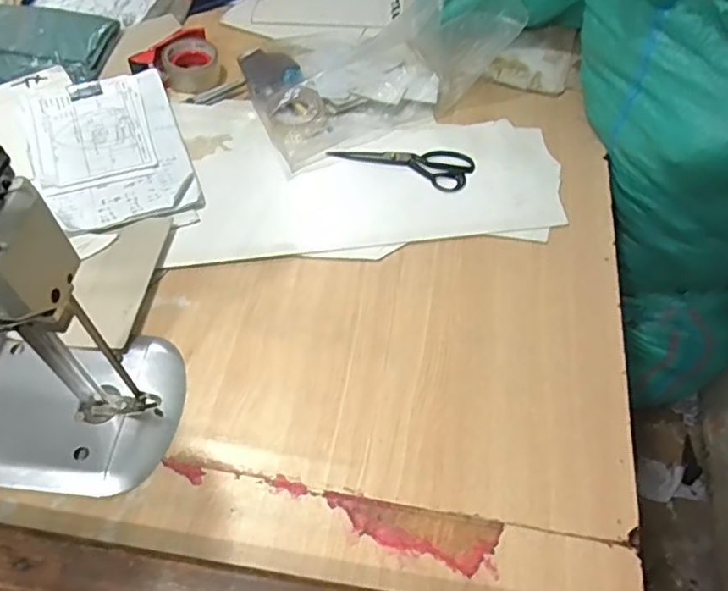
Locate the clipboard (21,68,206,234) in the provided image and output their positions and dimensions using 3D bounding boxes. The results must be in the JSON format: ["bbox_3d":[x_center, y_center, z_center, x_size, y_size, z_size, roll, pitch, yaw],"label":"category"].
[{"bbox_3d":[-0.385,-0.224,0.895,0.211,0.028,0.312,-20,60,-15],"label":"clipboard"}]

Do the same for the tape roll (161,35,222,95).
[{"bbox_3d":[-0.295,-0.396,1.008,0.091,0.045,0.101,-11,58,-10],"label":"tape roll"}]

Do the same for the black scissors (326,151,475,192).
[{"bbox_3d":[0.063,-0.219,0.926,0.216,0.014,0.081,14,58,6],"label":"black scissors"}]

